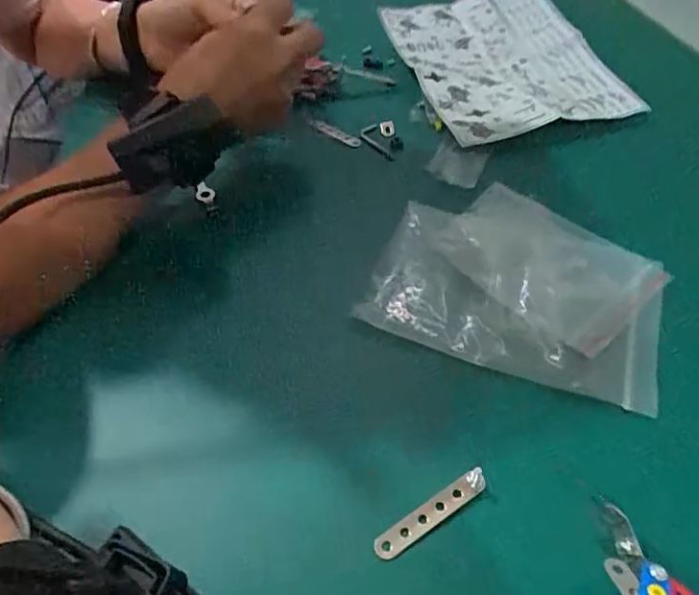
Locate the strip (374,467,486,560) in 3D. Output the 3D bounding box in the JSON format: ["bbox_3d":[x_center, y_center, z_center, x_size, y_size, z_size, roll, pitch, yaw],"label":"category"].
[{"bbox_3d":[0.037,0.096,0.244,0.058,0.004,0.010,-29,62,-17],"label":"strip"}]

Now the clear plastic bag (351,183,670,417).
[{"bbox_3d":[0.102,-0.014,0.330,0.161,0.012,0.131,18,52,19],"label":"clear plastic bag"}]

